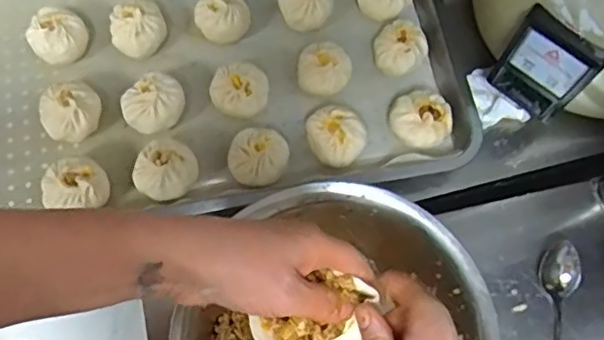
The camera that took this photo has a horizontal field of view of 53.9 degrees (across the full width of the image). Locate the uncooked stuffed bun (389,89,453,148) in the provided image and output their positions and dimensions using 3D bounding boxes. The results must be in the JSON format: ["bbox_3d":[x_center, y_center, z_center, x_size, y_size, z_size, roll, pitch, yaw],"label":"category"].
[{"bbox_3d":[0.126,-0.051,0.631,0.062,0.034,0.061,0,71,0],"label":"uncooked stuffed bun"}]

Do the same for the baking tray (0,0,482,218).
[{"bbox_3d":[-0.130,-0.138,0.668,0.594,0.058,0.392,-10,73,-4],"label":"baking tray"}]

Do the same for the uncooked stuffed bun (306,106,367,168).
[{"bbox_3d":[0.035,-0.033,0.631,0.062,0.041,0.057,0,71,0],"label":"uncooked stuffed bun"}]

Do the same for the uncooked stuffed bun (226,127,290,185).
[{"bbox_3d":[-0.045,-0.011,0.618,0.058,0.045,0.060,0,71,0],"label":"uncooked stuffed bun"}]

